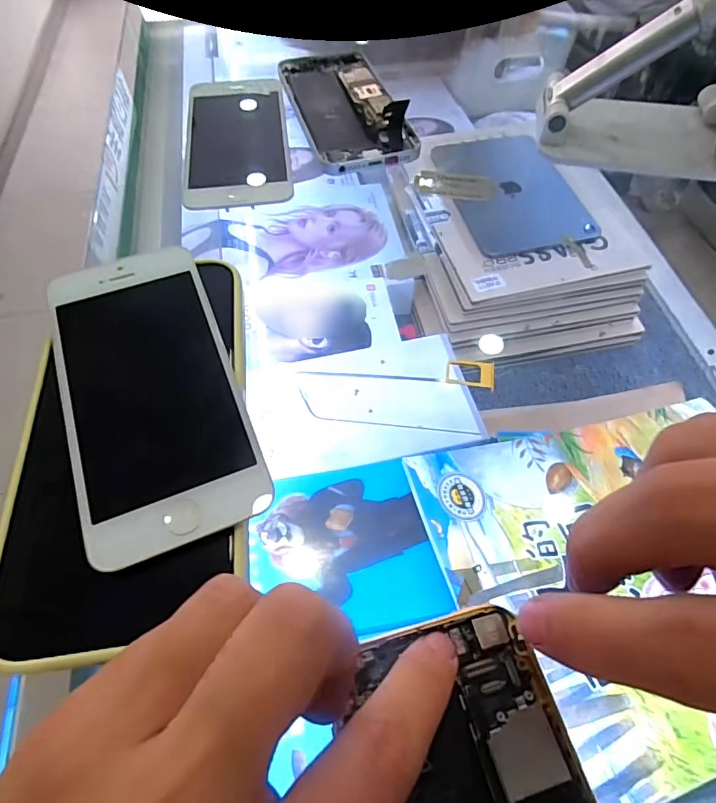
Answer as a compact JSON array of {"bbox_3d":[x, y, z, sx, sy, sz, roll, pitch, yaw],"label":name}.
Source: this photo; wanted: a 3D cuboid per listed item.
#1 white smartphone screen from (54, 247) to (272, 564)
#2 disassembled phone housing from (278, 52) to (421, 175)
[{"bbox_3d":[-0.074,-0.006,0.171,0.055,0.013,0.119,-20,61,-11],"label":"white smartphone screen"},{"bbox_3d":[-0.009,-0.183,0.288,0.058,0.016,0.127,-14,60,-8],"label":"disassembled phone housing"}]

